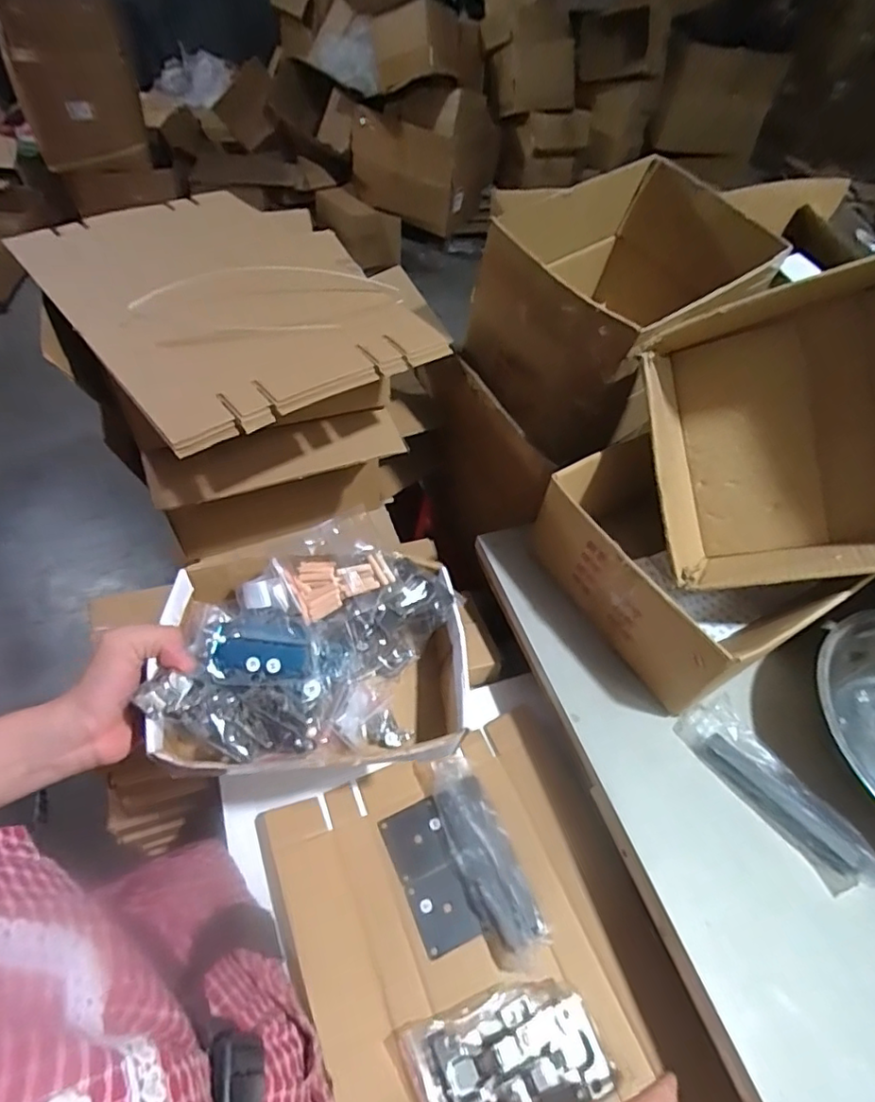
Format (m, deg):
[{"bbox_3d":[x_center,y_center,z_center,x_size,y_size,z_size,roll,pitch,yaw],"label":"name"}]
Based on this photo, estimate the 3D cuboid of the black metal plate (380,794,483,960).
[{"bbox_3d":[-0.009,0.306,0.539,0.055,0.004,0.125,-15,56,-17],"label":"black metal plate"}]

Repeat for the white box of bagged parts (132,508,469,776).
[{"bbox_3d":[-0.098,0.091,0.478,0.232,0.094,0.186,-2,53,-7],"label":"white box of bagged parts"}]

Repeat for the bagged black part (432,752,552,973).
[{"bbox_3d":[0.043,0.288,0.538,0.052,0.032,0.181,-18,56,-18],"label":"bagged black part"}]

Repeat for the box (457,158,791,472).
[{"bbox_3d":[0.232,-0.332,0.774,0.342,0.240,0.269,-28,60,-24],"label":"box"}]

